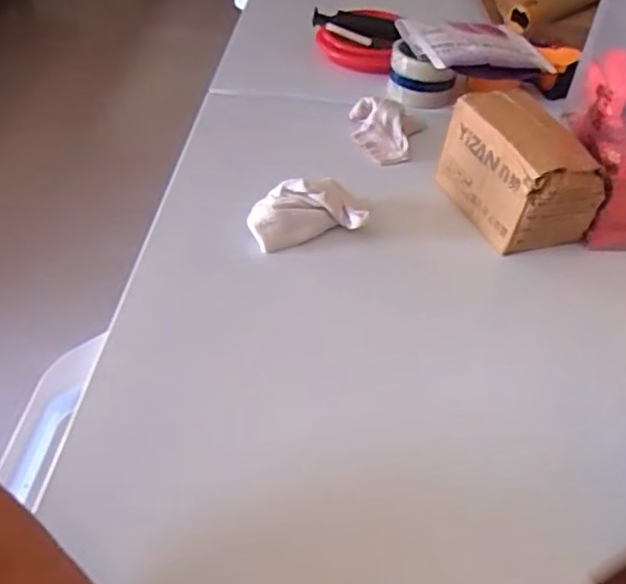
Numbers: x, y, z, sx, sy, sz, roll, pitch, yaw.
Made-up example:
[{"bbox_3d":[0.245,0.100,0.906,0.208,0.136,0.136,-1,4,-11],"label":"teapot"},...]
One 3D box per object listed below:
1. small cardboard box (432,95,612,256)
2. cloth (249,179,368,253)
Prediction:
[{"bbox_3d":[0.204,-0.120,0.647,0.086,0.100,0.151,-13,46,-20],"label":"small cardboard box"},{"bbox_3d":[-0.006,-0.074,0.621,0.111,0.051,0.051,-8,44,-14],"label":"cloth"}]

